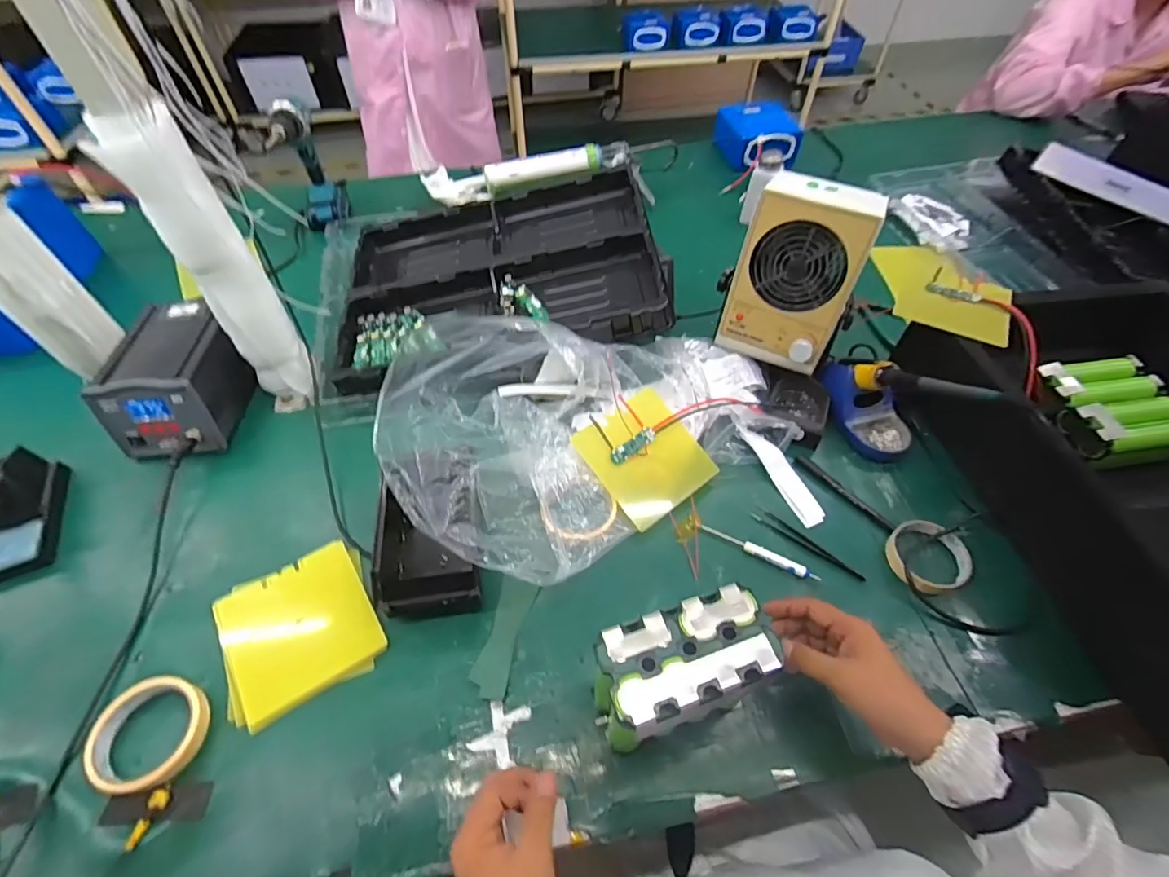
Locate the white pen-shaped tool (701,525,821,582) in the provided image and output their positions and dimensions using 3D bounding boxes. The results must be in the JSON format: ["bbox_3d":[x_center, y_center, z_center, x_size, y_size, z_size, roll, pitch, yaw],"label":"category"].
[{"bbox_3d":[0.201,0.129,0.600,0.136,0.009,0.015,26,57,18],"label":"white pen-shaped tool"}]

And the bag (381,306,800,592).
[{"bbox_3d":[0.013,-0.044,0.627,0.477,0.172,0.290,-29,58,-20],"label":"bag"}]

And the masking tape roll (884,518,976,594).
[{"bbox_3d":[0.389,0.134,0.592,0.081,0.027,0.082,0,53,0],"label":"masking tape roll"}]

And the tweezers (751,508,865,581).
[{"bbox_3d":[0.261,0.121,0.609,0.133,0.005,0.019,33,60,22],"label":"tweezers"}]

